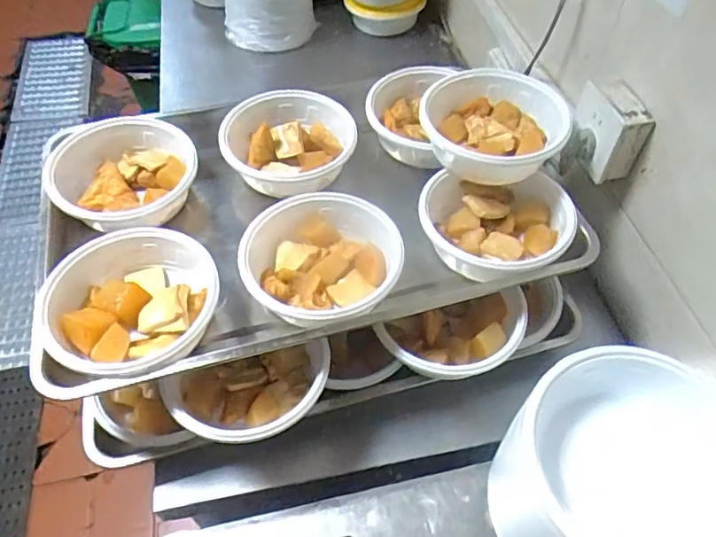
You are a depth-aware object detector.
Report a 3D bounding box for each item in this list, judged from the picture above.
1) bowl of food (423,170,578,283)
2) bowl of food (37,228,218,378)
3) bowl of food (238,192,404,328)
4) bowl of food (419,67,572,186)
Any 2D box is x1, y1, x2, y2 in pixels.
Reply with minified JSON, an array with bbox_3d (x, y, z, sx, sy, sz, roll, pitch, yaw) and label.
[{"bbox_3d":[0.154,-0.041,0.632,0.161,0.065,0.149,-5,53,-2],"label":"bowl of food"},{"bbox_3d":[-0.223,0.043,0.565,0.162,0.072,0.164,-1,53,1],"label":"bowl of food"},{"bbox_3d":[-0.047,-0.008,0.598,0.148,0.067,0.173,0,53,1],"label":"bowl of food"},{"bbox_3d":[0.157,-0.171,0.657,0.158,0.061,0.165,-1,53,1],"label":"bowl of food"}]

